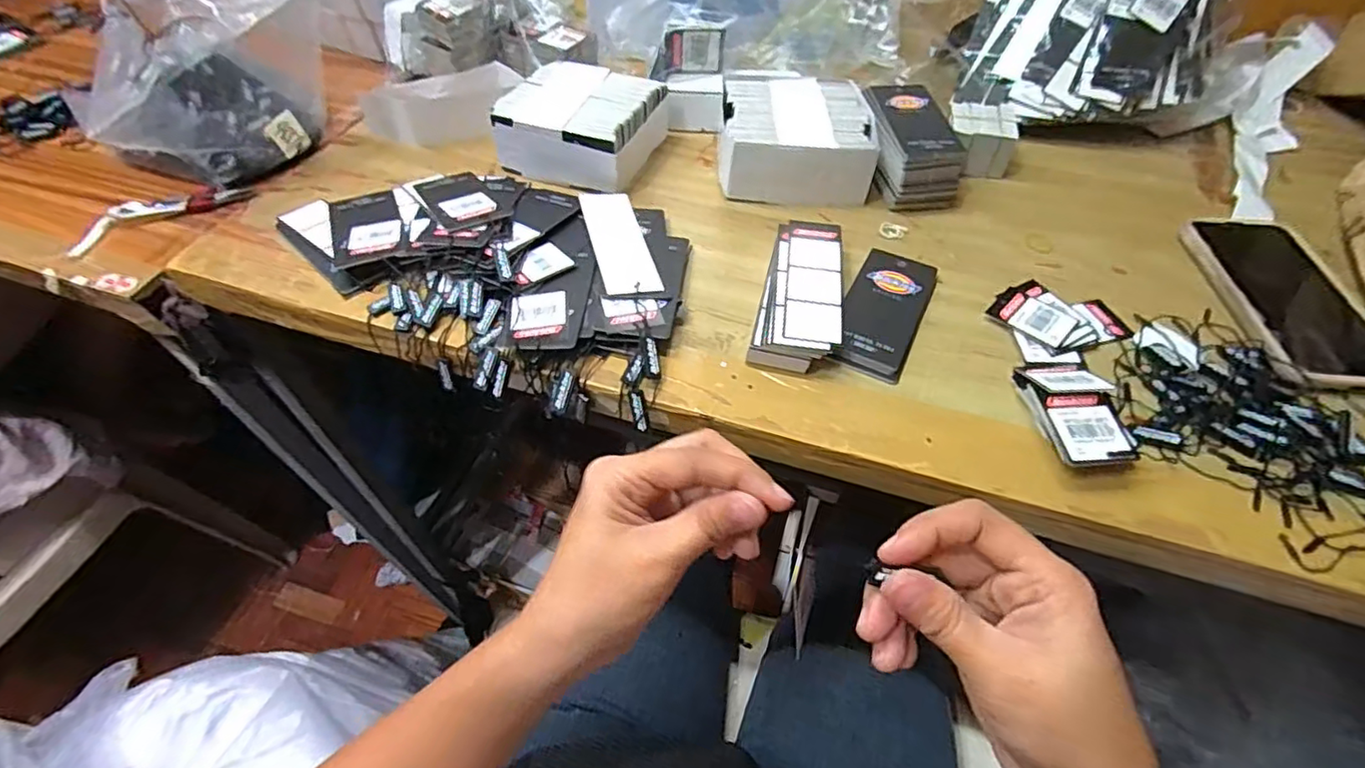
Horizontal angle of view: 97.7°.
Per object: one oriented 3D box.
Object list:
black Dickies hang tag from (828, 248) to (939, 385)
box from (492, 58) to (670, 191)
[{"bbox_3d":[0.137,-0.052,0.405,0.050,0.009,0.115,22,56,17],"label":"black Dickies hang tag"},{"bbox_3d":[-0.084,-0.218,0.506,0.114,0.050,0.123,19,55,15],"label":"box"}]

